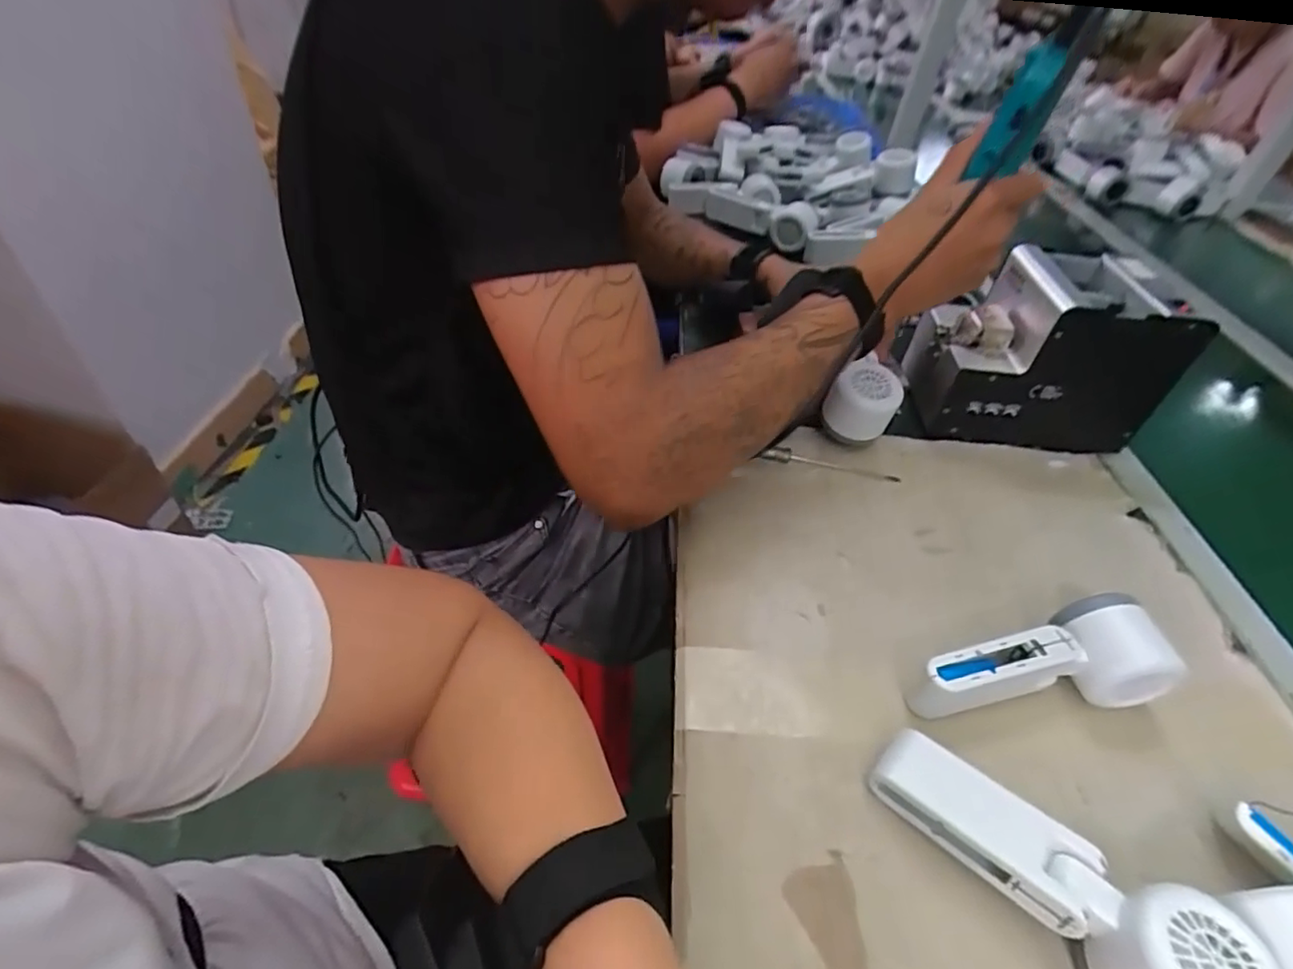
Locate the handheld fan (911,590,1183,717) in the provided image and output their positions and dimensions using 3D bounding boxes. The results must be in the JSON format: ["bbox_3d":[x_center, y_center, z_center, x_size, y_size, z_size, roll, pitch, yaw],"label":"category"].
[{"bbox_3d":[0.241,0.117,0.364,0.158,0.055,0.062,-13,48,-18],"label":"handheld fan"}]

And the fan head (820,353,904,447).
[{"bbox_3d":[0.185,-0.066,0.523,0.056,0.060,0.057,24,48,17],"label":"fan head"}]

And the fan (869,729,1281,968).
[{"bbox_3d":[0.191,0.188,0.291,0.164,0.049,0.059,34,51,25],"label":"fan"}]

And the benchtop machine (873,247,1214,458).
[{"bbox_3d":[0.350,-0.125,0.554,0.186,0.138,0.127,4,45,-2],"label":"benchtop machine"}]

